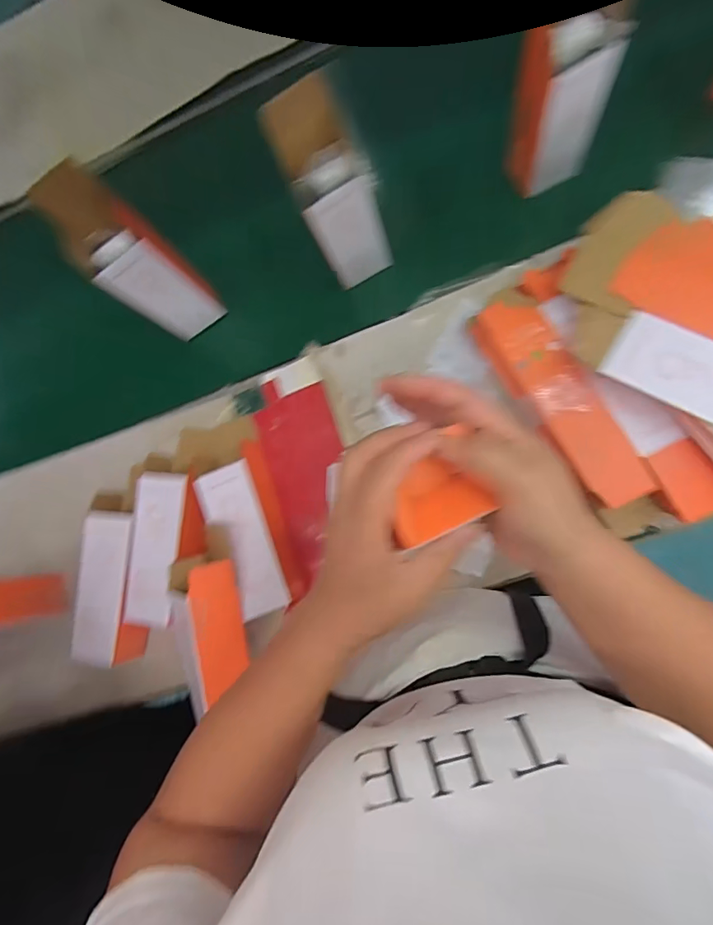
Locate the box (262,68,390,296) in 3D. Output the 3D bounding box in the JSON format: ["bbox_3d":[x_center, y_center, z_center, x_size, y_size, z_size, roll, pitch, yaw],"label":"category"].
[{"bbox_3d":[-0.021,-0.281,0.510,0.081,0.208,0.070,-26,81,3],"label":"box"}]

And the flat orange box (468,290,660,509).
[{"bbox_3d":[0.192,-0.064,0.467,0.063,0.022,0.234,-34,75,26],"label":"flat orange box"}]

